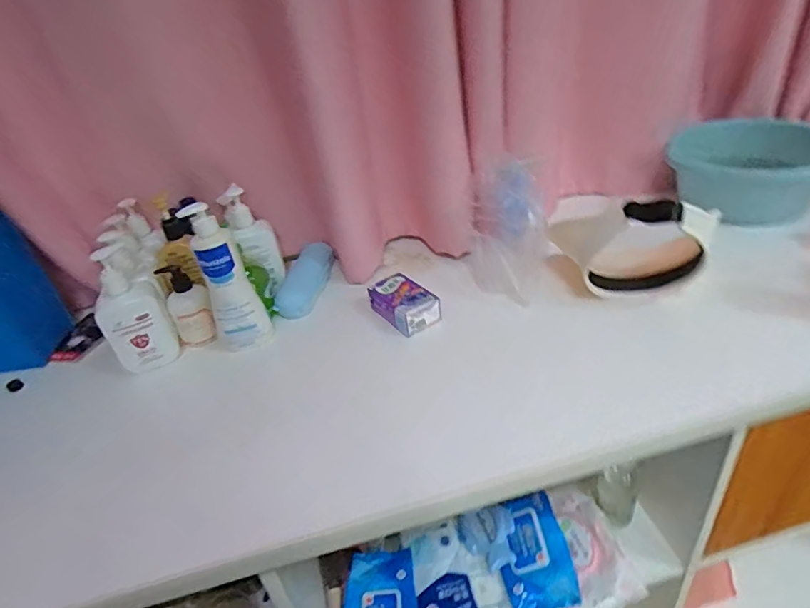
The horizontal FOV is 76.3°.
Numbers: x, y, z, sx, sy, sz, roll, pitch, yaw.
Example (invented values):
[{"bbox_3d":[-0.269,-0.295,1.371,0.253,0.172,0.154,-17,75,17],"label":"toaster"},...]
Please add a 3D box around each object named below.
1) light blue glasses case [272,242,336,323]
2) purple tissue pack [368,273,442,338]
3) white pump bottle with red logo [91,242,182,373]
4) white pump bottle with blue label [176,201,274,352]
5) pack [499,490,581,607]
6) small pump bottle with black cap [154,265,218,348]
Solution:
[{"bbox_3d":[-0.177,-0.040,0.928,0.059,0.060,0.167,7,52,21],"label":"light blue glasses case"},{"bbox_3d":[-0.004,0.000,0.828,0.080,0.050,0.114,-25,37,-23],"label":"purple tissue pack"},{"bbox_3d":[-0.404,0.008,0.761,0.094,0.189,0.079,-28,39,-27],"label":"white pump bottle with red logo"},{"bbox_3d":[-0.263,-0.038,0.756,0.071,0.235,0.057,-25,37,-24],"label":"white pump bottle with blue label"},{"bbox_3d":[0.216,0.419,0.875,0.108,0.054,0.183,-7,34,1],"label":"pack"},{"bbox_3d":[-0.341,0.002,0.811,0.059,0.129,0.047,-25,37,-23],"label":"small pump bottle with black cap"}]

